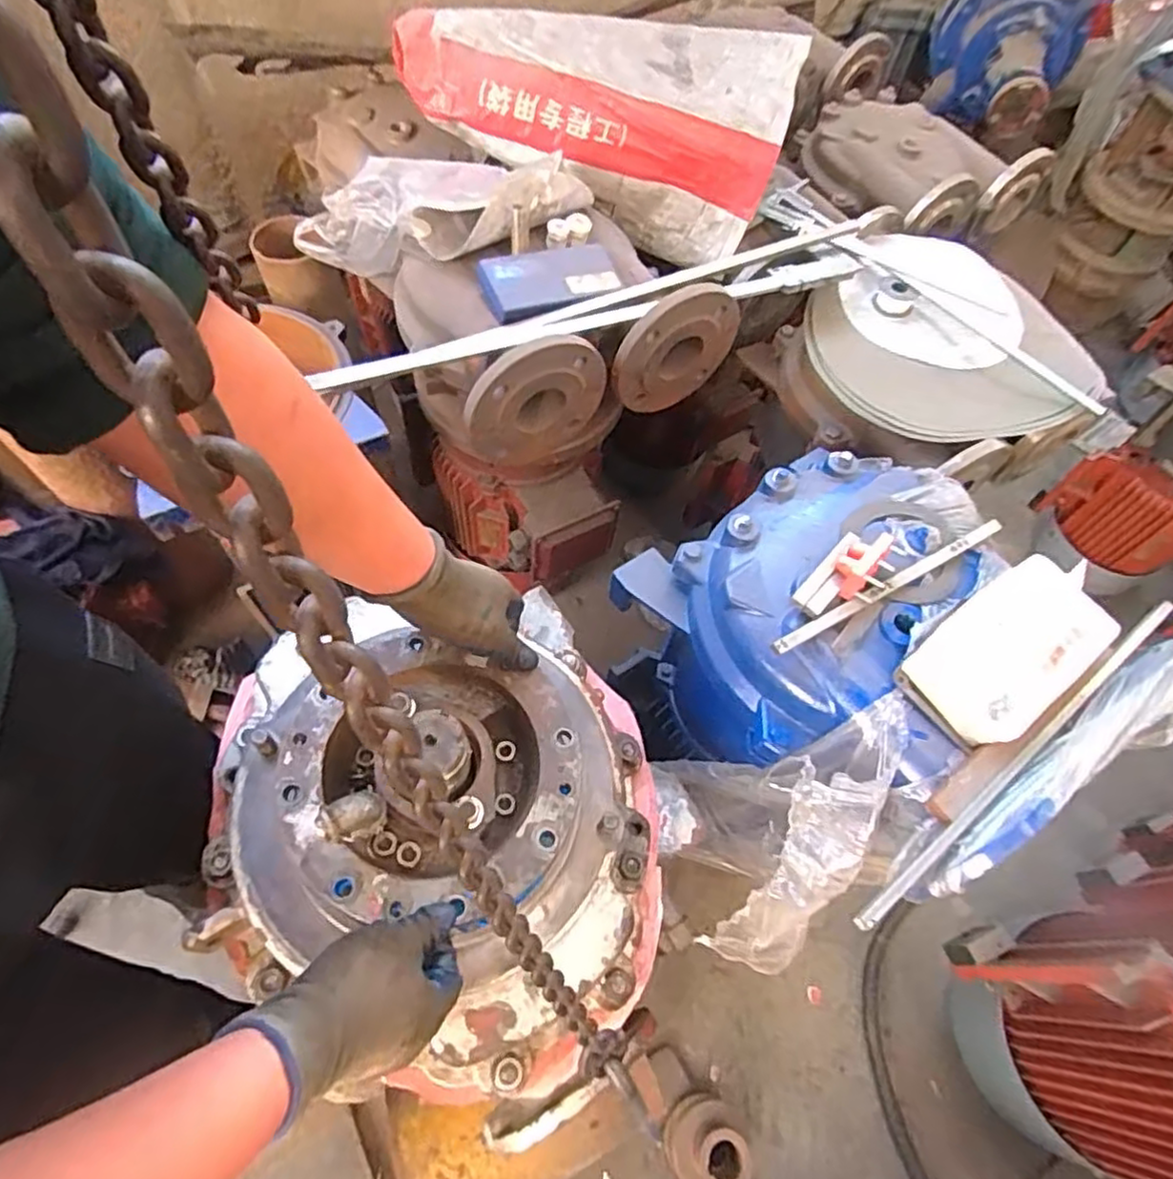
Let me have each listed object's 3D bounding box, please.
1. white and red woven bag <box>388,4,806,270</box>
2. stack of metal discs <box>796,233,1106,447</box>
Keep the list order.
[{"bbox_3d":[0.016,-0.670,0.969,0.512,0.198,0.231,16,61,3],"label":"white and red woven bag"},{"bbox_3d":[0.504,-0.349,0.922,0.361,0.068,0.360,36,64,13],"label":"stack of metal discs"}]

